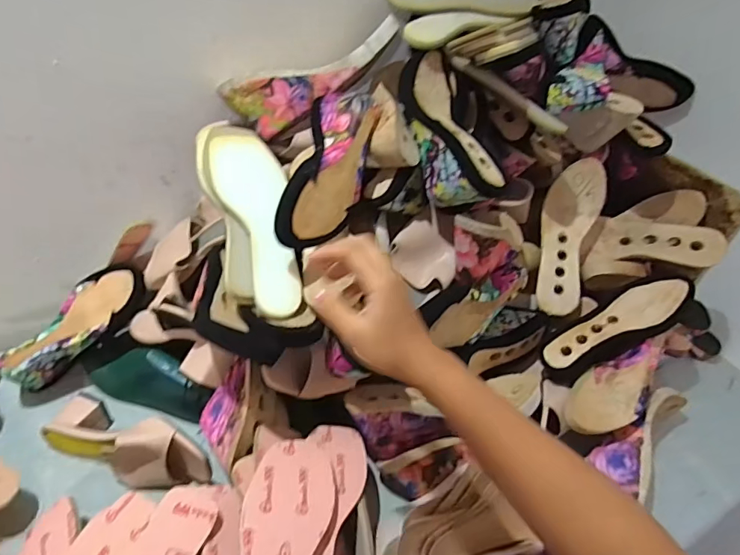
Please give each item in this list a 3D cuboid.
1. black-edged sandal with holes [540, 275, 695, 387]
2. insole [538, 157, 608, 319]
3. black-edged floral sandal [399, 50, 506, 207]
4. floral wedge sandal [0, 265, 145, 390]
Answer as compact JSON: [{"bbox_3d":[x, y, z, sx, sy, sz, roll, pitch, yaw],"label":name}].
[{"bbox_3d":[0.332,0.070,0.663,0.215,0.058,0.083,-31,52,-3],"label":"black-edged sandal with holes"},{"bbox_3d":[0.306,-0.064,0.719,0.082,0.048,0.246,14,76,7],"label":"insole"},{"bbox_3d":[0.093,-0.178,0.585,0.089,0.076,0.224,-6,63,-13],"label":"black-edged floral sandal"},{"bbox_3d":[-0.408,0.073,0.657,0.074,0.074,0.220,37,76,27],"label":"floral wedge sandal"}]

